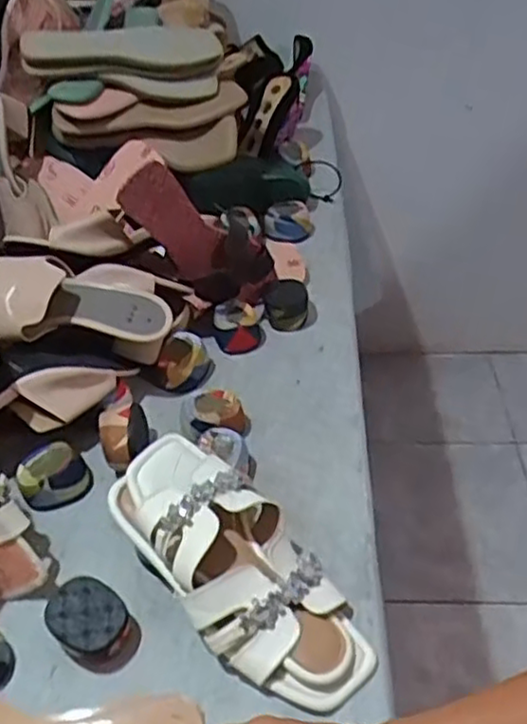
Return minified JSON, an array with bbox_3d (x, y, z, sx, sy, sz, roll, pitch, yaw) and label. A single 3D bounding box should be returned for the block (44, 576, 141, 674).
[{"bbox_3d":[-0.130,0.202,0.535,0.065,0.036,0.049,22,47,25],"label":"block"}]

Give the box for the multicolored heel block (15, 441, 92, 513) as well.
[{"bbox_3d":[-0.194,0.105,0.646,0.063,0.043,0.047,-8,42,-7],"label":"multicolored heel block"}]

